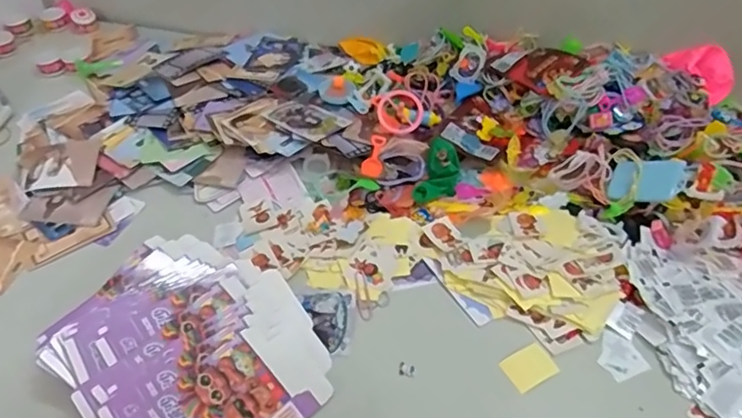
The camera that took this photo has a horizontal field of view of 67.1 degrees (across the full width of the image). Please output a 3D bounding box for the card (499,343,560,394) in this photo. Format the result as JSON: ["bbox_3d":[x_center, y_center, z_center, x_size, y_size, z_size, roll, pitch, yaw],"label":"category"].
[{"bbox_3d":[0.128,0.128,0.452,0.039,0.004,0.030,-24,51,-18],"label":"card"}]

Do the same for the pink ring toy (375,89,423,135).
[{"bbox_3d":[0.033,-0.107,0.622,0.049,0.014,0.051,0,86,1],"label":"pink ring toy"}]

